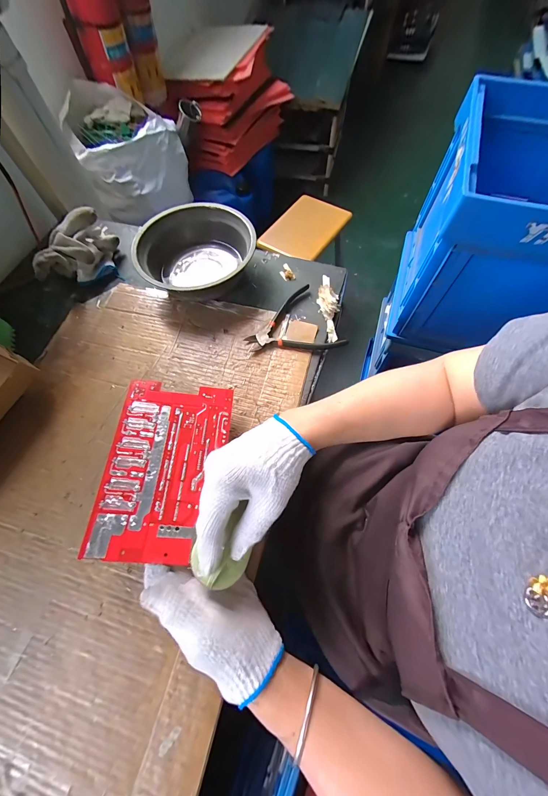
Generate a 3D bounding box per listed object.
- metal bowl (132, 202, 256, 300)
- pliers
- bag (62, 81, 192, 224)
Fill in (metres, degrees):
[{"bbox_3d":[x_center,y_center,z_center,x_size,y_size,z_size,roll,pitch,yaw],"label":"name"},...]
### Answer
[{"bbox_3d":[-0.123,-0.230,0.481,0.185,0.071,0.185,-1,65,1],"label":"metal bowl"},{"bbox_3d":[0.024,-0.106,0.445,0.134,0.010,0.129,-25,67,-10],"label":"pliers"},{"bbox_3d":[-0.439,-0.761,0.888,0.298,0.202,0.310,-23,66,-9],"label":"bag"}]

